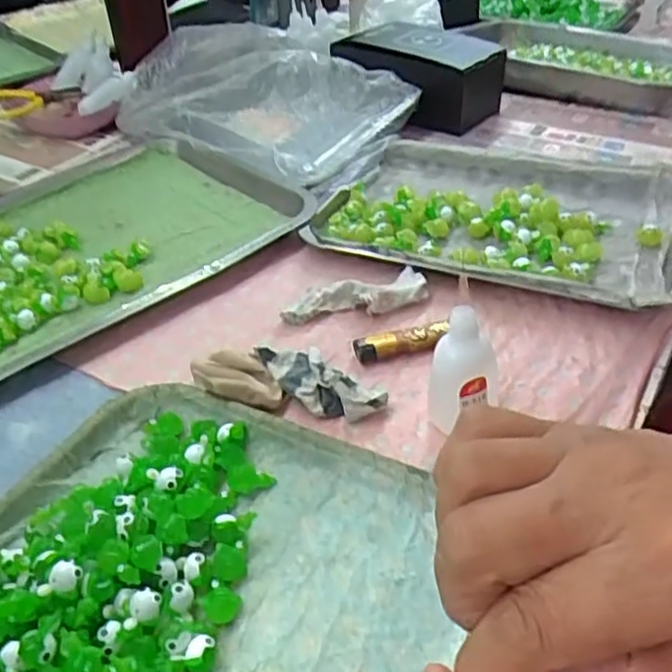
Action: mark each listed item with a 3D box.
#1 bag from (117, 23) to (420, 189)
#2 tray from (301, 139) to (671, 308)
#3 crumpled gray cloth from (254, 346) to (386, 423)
[{"bbox_3d":[-0.085,-0.242,0.695,0.313,0.045,0.178,27,69,23],"label":"bag"},{"bbox_3d":[0.144,-0.103,0.583,0.293,0.030,0.205,14,43,19],"label":"tray"},{"bbox_3d":[-0.013,0.029,0.438,0.087,0.022,0.035,26,48,30],"label":"crumpled gray cloth"}]

